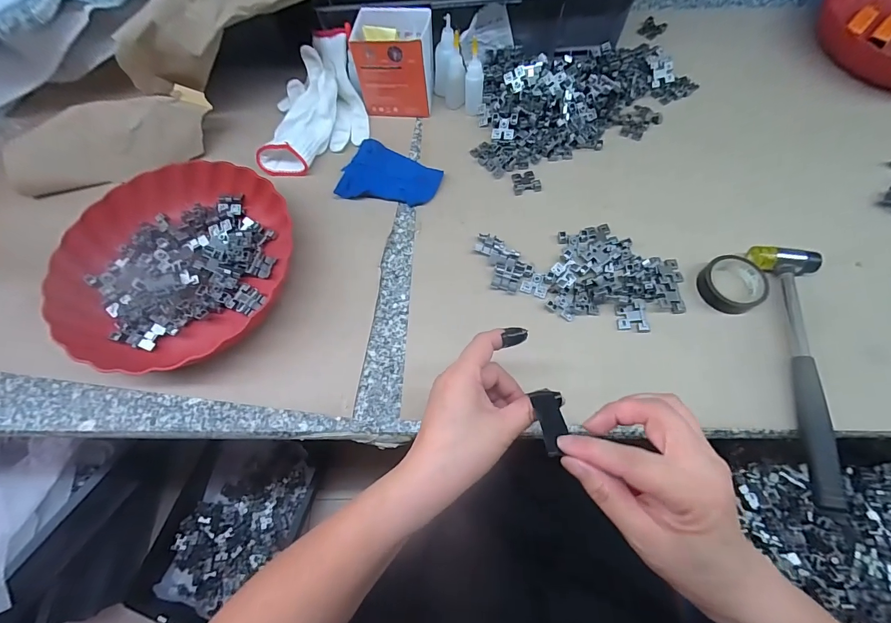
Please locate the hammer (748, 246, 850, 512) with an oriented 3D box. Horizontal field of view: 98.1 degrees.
[{"bbox_3d":[0.347,0.050,0.365,0.059,0.024,0.246,3,66,4],"label":"hammer"}]

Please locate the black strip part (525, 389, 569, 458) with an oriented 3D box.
[{"bbox_3d":[0.072,0.073,0.260,0.021,0.006,0.052,3,43,-5],"label":"black strip part"}]

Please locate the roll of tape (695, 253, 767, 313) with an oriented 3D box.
[{"bbox_3d":[0.300,-0.029,0.402,0.063,0.018,0.058,-1,66,2],"label":"roll of tape"}]

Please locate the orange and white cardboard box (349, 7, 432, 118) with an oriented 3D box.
[{"bbox_3d":[-0.065,-0.320,0.497,0.097,0.090,0.068,1,66,3],"label":"orange and white cardboard box"}]

